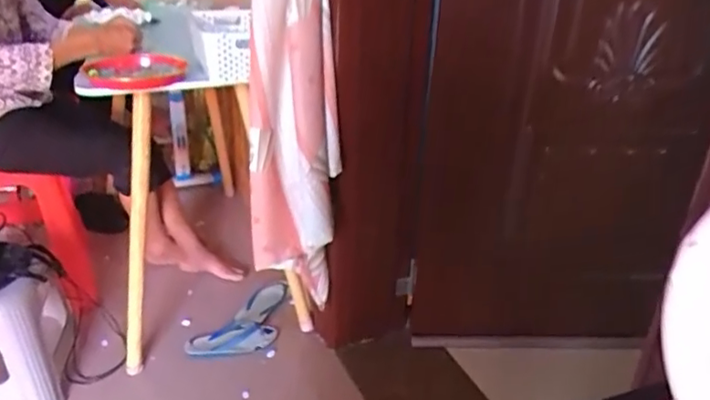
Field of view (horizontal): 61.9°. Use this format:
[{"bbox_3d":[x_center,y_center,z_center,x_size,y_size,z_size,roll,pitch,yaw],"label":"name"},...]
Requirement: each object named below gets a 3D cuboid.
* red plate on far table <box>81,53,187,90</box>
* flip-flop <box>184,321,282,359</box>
[{"bbox_3d":[-0.473,-0.286,1.290,0.203,0.035,0.181,-2,29,-9],"label":"red plate on far table"},{"bbox_3d":[-0.339,0.380,1.637,0.246,0.039,0.097,-3,29,-9],"label":"flip-flop"}]

